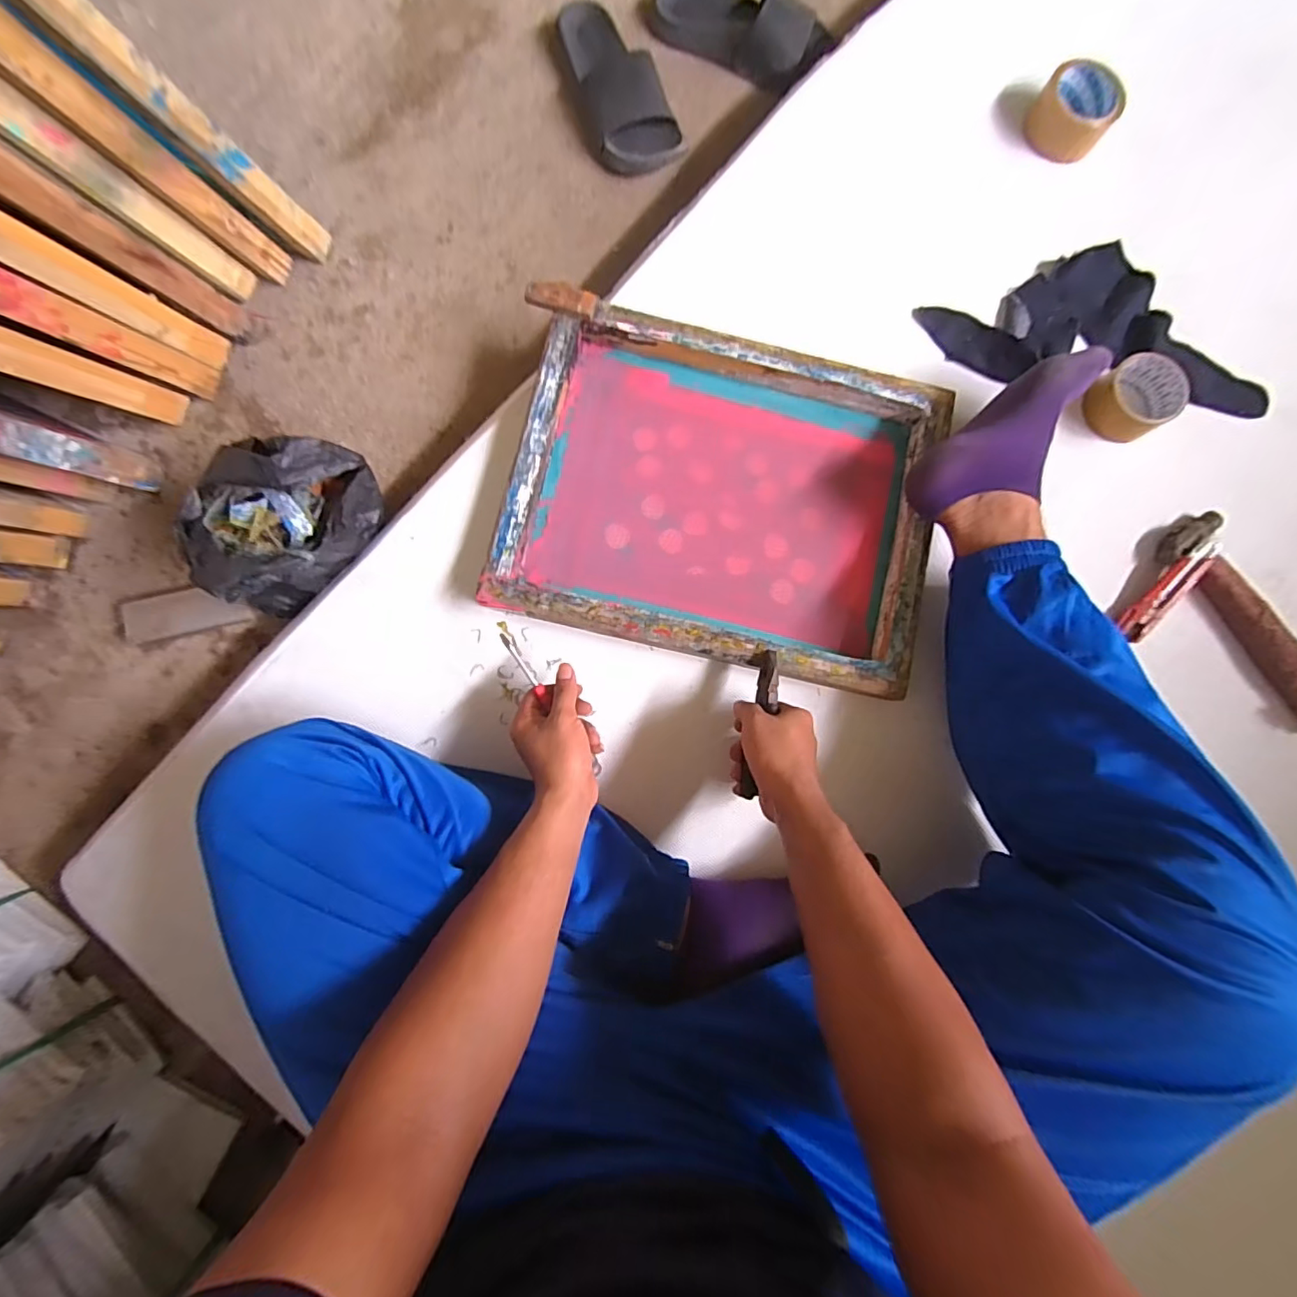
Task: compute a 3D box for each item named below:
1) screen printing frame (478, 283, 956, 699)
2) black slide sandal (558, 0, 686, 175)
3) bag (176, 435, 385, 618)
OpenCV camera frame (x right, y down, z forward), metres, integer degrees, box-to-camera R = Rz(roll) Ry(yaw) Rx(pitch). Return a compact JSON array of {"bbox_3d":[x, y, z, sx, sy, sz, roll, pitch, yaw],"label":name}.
[{"bbox_3d":[0.082,-0.167,0.616,0.448,0.056,0.351,13,82,1],"label":"screen printing frame"},{"bbox_3d":[-0.046,-0.775,0.761,0.117,0.052,0.261,-19,83,-3],"label":"black slide sandal"},{"bbox_3d":[-0.364,-0.126,0.586,0.180,0.161,0.126,-27,84,-4],"label":"bag"}]

